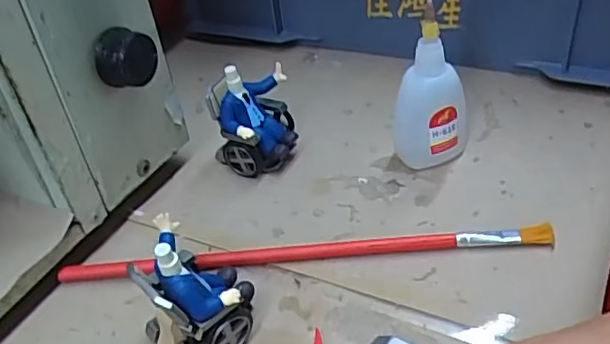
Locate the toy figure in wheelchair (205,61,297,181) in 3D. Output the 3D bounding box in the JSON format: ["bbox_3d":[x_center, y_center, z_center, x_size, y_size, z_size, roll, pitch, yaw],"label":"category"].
[{"bbox_3d":[-0.033,-0.032,0.398,0.052,0.058,0.043,-12,39,-5],"label":"toy figure in wheelchair"}]

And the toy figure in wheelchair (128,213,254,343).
[{"bbox_3d":[-0.052,0.053,0.290,0.050,0.069,0.045,-22,41,-16],"label":"toy figure in wheelchair"}]

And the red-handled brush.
[{"bbox_3d":[-0.002,0.044,0.336,0.259,0.005,0.010,-5,84,3],"label":"red-handled brush"}]

